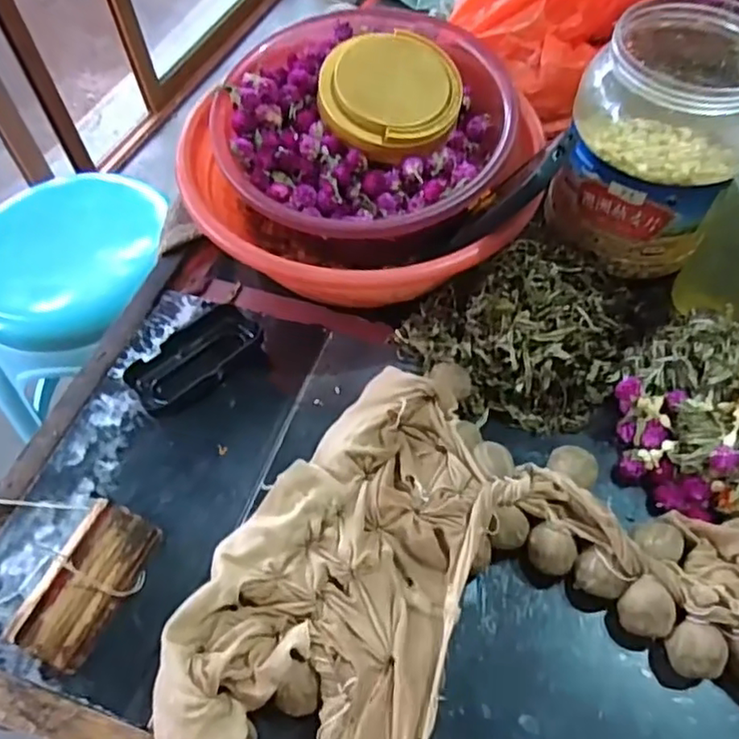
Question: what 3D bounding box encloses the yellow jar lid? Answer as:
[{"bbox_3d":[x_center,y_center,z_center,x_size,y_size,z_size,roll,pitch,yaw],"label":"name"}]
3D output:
[{"bbox_3d":[0.019,-0.233,0.531,0.116,0.017,0.111,1,81,-5],"label":"yellow jar lid"}]

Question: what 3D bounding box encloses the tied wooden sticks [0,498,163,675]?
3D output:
[{"bbox_3d":[-0.179,0.133,0.400,0.044,0.039,0.096,20,59,17],"label":"tied wooden sticks"}]

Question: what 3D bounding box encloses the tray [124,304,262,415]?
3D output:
[{"bbox_3d":[-0.139,-0.006,0.514,0.105,0.029,0.056,-40,62,-22],"label":"tray"}]

